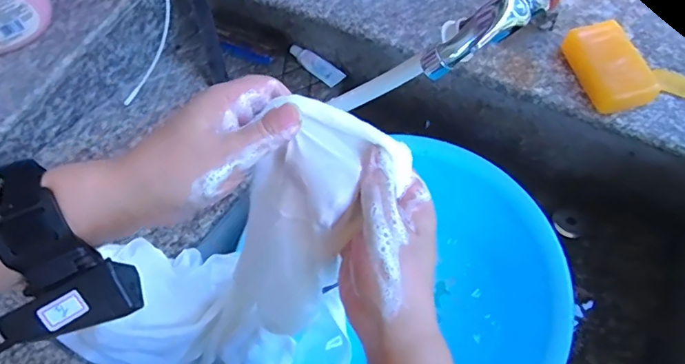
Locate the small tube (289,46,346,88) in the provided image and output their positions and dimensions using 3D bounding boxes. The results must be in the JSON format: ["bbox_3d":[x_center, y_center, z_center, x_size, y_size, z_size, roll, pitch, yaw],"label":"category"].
[{"bbox_3d":[-0.039,-0.176,0.735,0.091,0.015,0.031,36,70,19],"label":"small tube"}]

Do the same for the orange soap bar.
[{"bbox_3d":[0.285,-0.122,0.525,0.061,0.027,0.101,-18,64,-6],"label":"orange soap bar"}]

